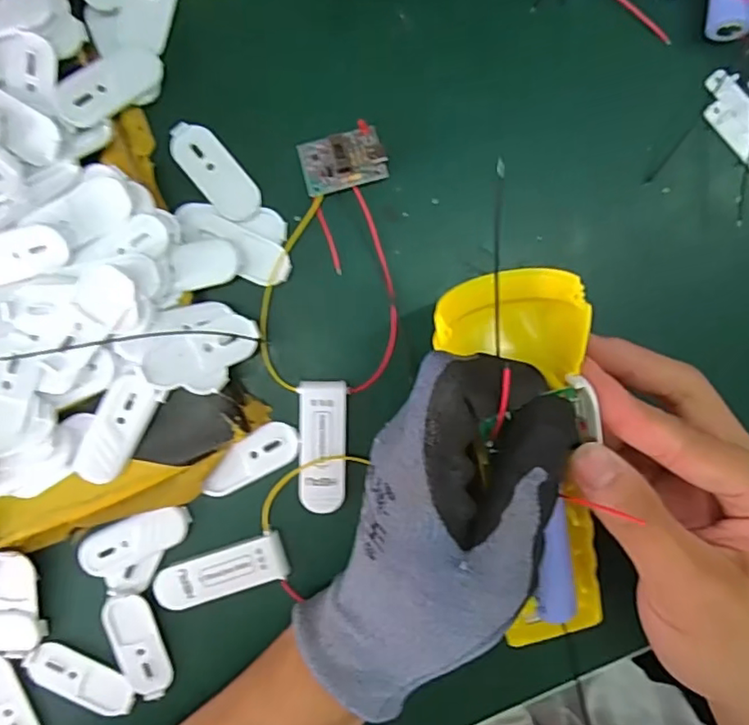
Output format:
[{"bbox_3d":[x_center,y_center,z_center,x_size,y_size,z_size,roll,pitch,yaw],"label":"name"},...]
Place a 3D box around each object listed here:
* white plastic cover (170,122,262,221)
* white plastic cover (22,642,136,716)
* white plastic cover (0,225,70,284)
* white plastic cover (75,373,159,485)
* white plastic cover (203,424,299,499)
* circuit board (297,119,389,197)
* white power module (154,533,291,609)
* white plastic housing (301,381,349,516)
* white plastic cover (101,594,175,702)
[{"bbox_3d":[-0.070,-0.084,0.263,0.019,0.004,0.048,-40,91,-1],"label":"white plastic cover"},{"bbox_3d":[-0.132,0.143,0.271,0.050,0.006,0.017,27,90,-2],"label":"white plastic cover"},{"bbox_3d":[-0.145,-0.041,0.235,0.048,0.007,0.017,-15,91,-2],"label":"white plastic cover"},{"bbox_3d":[-0.108,0.028,0.252,0.020,0.006,0.047,26,90,-2],"label":"white plastic cover"},{"bbox_3d":[-0.056,0.043,0.269,0.046,0.005,0.019,-28,91,-1],"label":"white plastic cover"},{"bbox_3d":[-0.014,-0.089,0.263,0.036,0.011,0.025,-18,91,-2],"label":"circuit board"},{"bbox_3d":[-0.069,0.095,0.268,0.058,0.004,0.021,-18,91,-2],"label":"white power module"},{"bbox_3d":[-0.023,0.037,0.268,0.021,0.008,0.057,0,90,-2],"label":"white plastic housing"},{"bbox_3d":[-0.105,0.127,0.268,0.020,0.004,0.049,-17,91,-2],"label":"white plastic cover"}]

